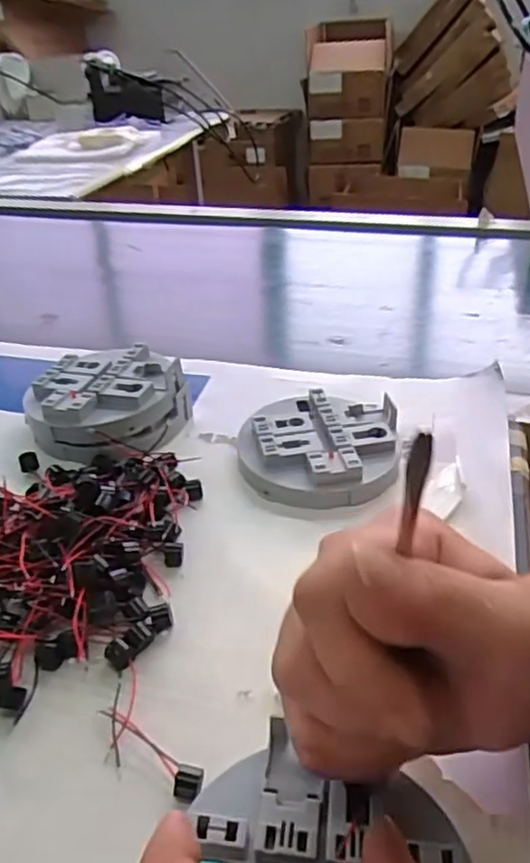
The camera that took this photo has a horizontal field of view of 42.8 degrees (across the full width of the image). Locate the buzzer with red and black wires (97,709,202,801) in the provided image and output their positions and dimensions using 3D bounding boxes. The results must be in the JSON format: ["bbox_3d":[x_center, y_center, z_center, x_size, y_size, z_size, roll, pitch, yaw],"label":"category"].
[{"bbox_3d":[-0.046,0.128,0.274,0.058,0.009,0.012,26,42,35],"label":"buzzer with red and black wires"}]

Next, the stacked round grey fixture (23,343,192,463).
[{"bbox_3d":[-0.106,-0.021,0.466,0.109,0.038,0.099,-11,34,-14],"label":"stacked round grey fixture"}]

